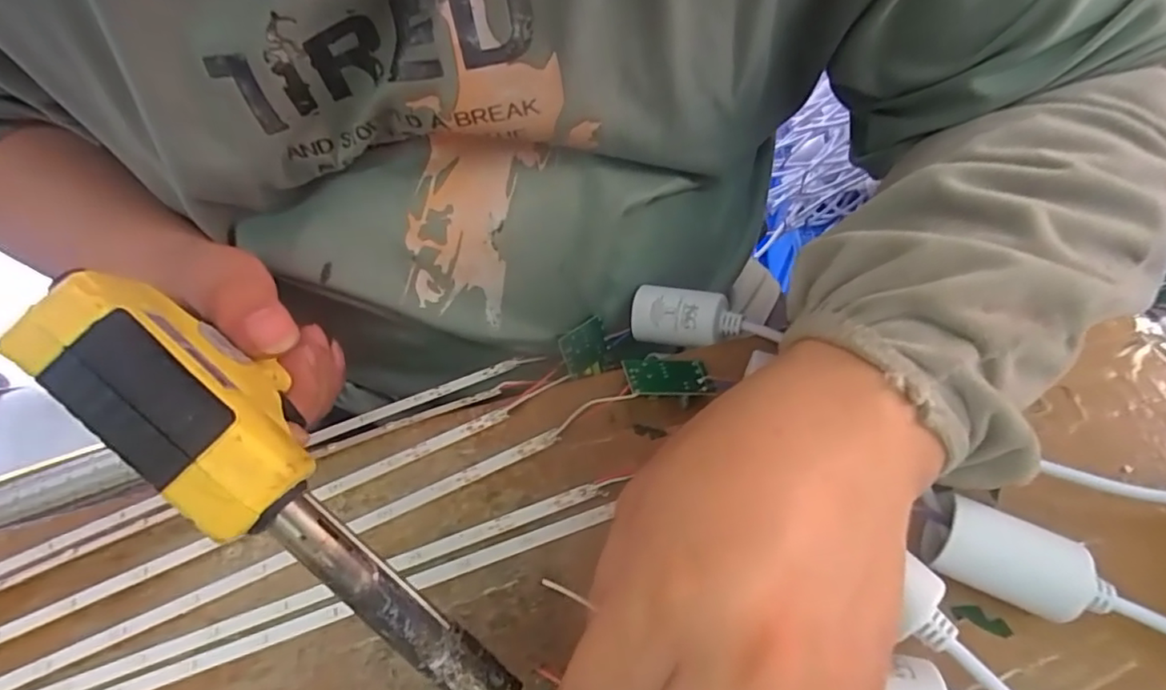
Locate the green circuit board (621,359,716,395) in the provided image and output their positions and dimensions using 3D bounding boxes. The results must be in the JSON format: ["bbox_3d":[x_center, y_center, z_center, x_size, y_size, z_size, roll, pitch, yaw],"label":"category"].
[{"bbox_3d":[0.037,0.014,0.253,0.037,0.004,0.020,1,46,-13],"label":"green circuit board"}]

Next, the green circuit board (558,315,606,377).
[{"bbox_3d":[0.001,0.000,0.288,0.004,0.020,0.033,-14,13,40],"label":"green circuit board"}]

